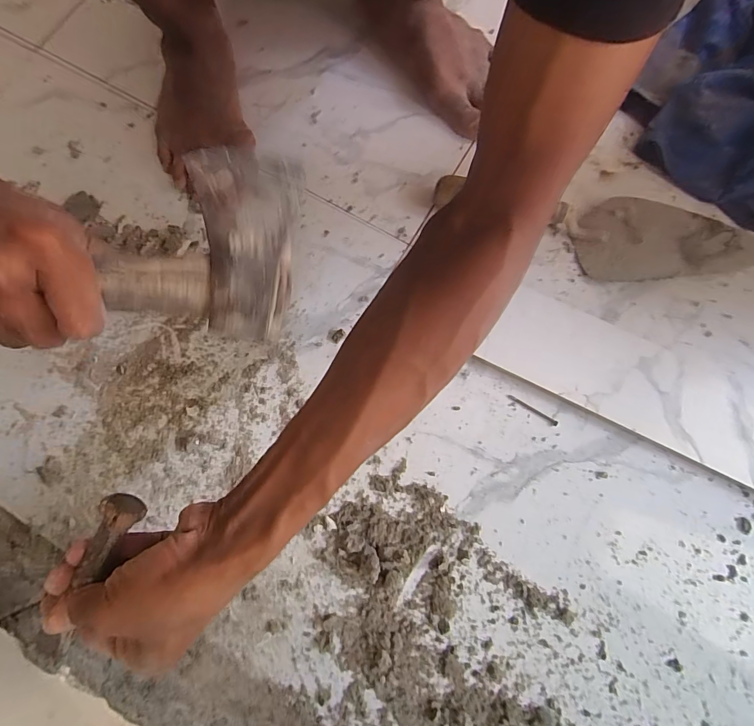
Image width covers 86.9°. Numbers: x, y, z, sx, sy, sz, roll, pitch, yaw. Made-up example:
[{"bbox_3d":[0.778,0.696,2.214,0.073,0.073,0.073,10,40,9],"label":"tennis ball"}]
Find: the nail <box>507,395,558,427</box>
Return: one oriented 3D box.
[{"bbox_3d":[0.150,0.045,0.383,0.052,0.004,0.005,32,80,7],"label":"nail"}]

